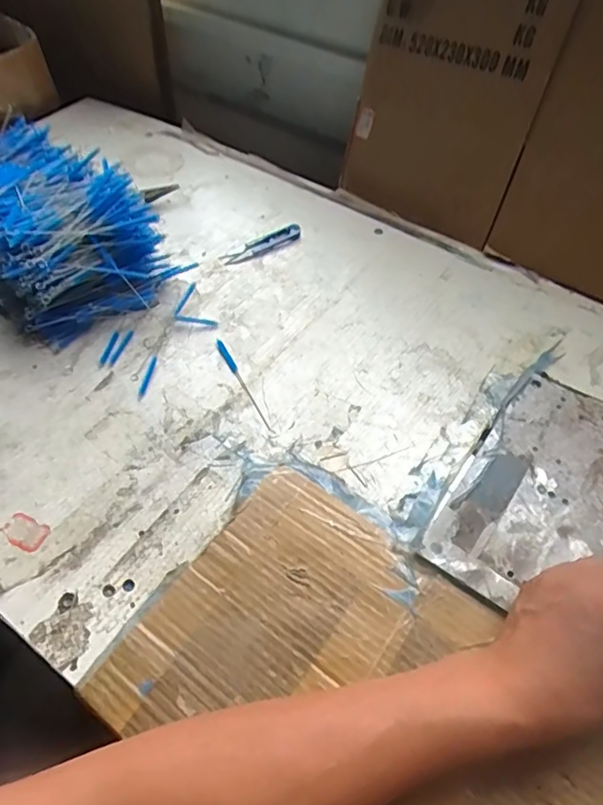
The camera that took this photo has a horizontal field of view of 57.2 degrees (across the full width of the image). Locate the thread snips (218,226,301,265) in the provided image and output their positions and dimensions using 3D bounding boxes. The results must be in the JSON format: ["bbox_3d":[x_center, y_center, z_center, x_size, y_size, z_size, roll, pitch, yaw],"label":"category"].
[{"bbox_3d":[-0.047,-0.187,0.651,0.104,0.008,0.026,-29,58,-22],"label":"thread snips"}]

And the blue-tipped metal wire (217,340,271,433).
[{"bbox_3d":[-0.056,-0.020,0.528,0.007,0.004,0.120,-22,55,-18],"label":"blue-tipped metal wire"}]

